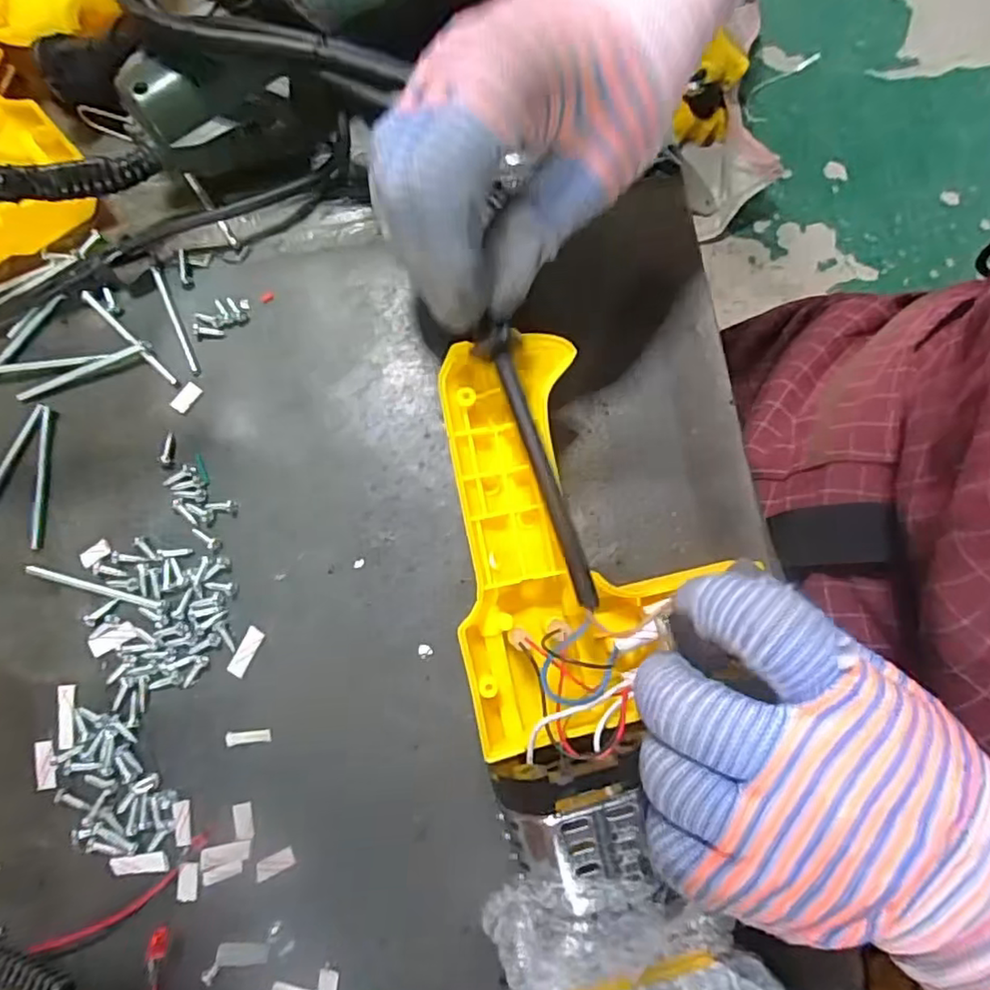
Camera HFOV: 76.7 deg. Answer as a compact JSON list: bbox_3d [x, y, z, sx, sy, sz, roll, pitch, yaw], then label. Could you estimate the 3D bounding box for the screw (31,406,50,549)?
[{"bbox_3d":[-0.200,-0.008,0.274,0.005,0.004,0.063,-4,80,-1],"label":"screw"}]

